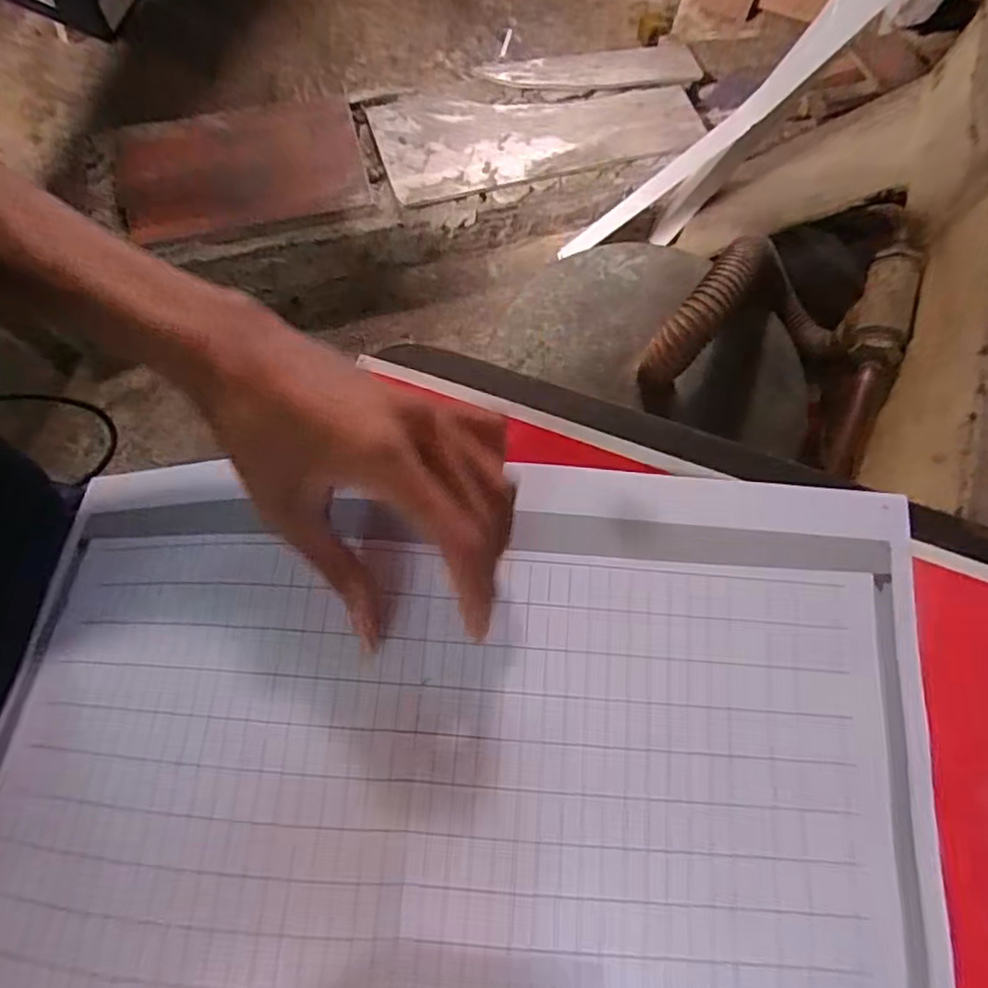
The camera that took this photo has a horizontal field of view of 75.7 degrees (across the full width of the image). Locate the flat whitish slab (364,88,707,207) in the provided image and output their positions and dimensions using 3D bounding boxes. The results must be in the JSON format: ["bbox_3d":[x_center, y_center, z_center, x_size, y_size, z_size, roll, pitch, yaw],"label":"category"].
[{"bbox_3d":[0.083,-0.653,1.153,0.579,0.032,0.211,-10,76,-4],"label":"flat whitish slab"}]

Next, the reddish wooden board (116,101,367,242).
[{"bbox_3d":[-0.441,-0.569,1.106,0.405,0.031,0.214,-11,84,-4],"label":"reddish wooden board"}]

